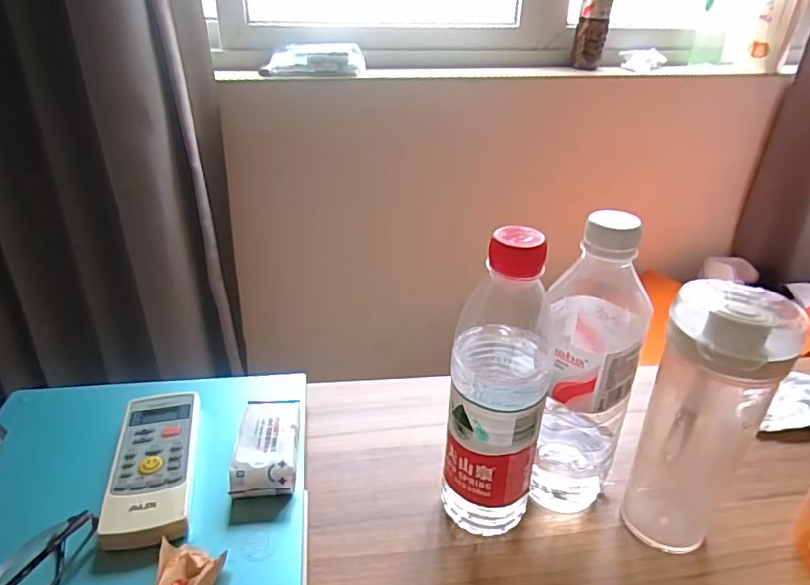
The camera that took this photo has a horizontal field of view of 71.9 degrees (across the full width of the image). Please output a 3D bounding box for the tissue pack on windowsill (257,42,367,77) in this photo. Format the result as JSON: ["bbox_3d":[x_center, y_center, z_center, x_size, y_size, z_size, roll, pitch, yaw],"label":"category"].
[{"bbox_3d":[-0.187,-0.475,1.138,0.202,0.056,0.084,-4,31,-10],"label":"tissue pack on windowsill"}]

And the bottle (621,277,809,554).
[{"bbox_3d":[0.193,0.088,0.367,0.063,0.194,0.069,24,37,34],"label":"bottle"}]

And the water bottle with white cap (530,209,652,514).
[{"bbox_3d":[0.125,0.055,0.385,0.060,0.227,0.069,14,33,21],"label":"water bottle with white cap"}]

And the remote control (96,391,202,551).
[{"bbox_3d":[-0.183,0.123,0.411,0.055,0.016,0.134,-6,31,-12],"label":"remote control"}]

